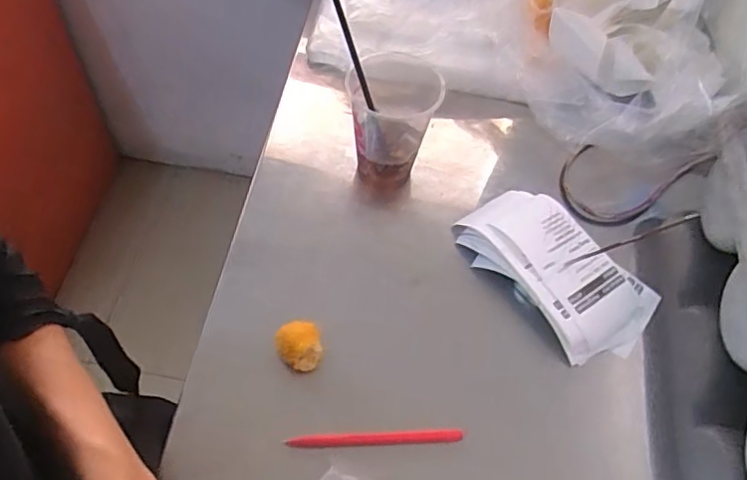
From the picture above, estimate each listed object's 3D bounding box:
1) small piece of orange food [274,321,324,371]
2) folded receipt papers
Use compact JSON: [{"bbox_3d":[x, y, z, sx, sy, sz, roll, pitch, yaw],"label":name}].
[{"bbox_3d":[-0.061,0.092,0.484,0.034,0.049,0.032,-12,59,-12],"label":"small piece of orange food"},{"bbox_3d":[0.164,0.026,0.529,0.176,0.031,0.104,41,63,20],"label":"folded receipt papers"}]

